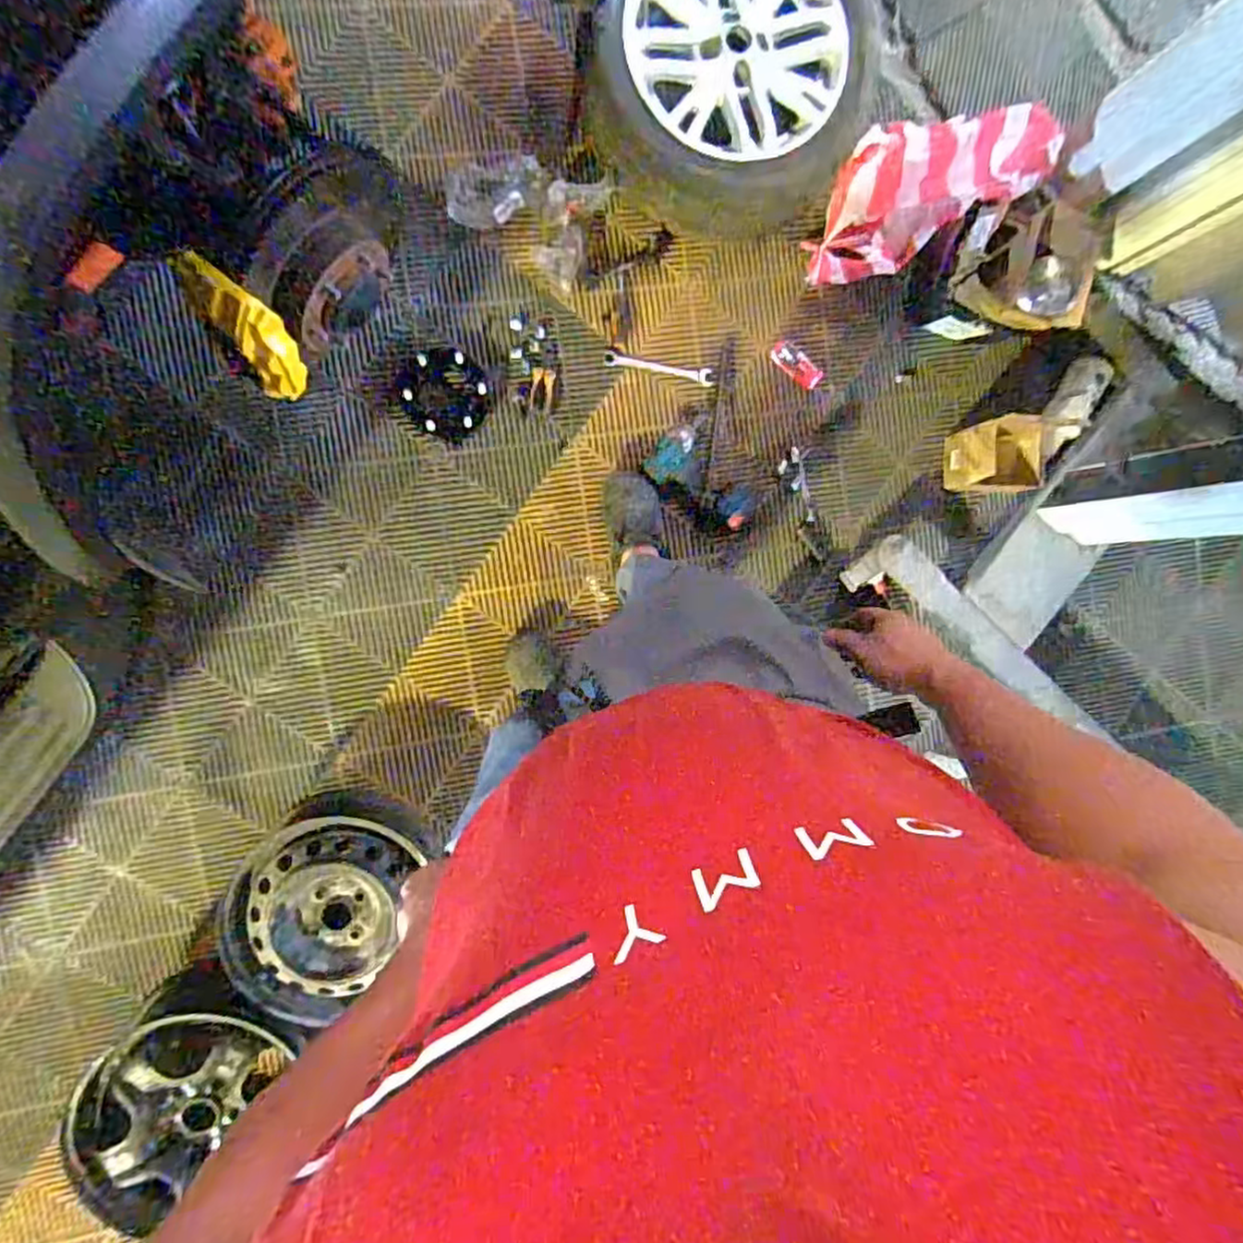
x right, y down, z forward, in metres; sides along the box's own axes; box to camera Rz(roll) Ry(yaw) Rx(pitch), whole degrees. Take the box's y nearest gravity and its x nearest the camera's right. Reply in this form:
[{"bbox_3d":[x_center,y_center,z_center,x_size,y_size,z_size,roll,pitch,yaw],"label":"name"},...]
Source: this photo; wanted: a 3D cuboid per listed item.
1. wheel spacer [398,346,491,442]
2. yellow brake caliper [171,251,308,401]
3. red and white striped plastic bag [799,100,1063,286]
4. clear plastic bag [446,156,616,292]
[{"bbox_3d":[-0.338,-0.445,1.341,0.162,0.030,0.168,0,93,-9],"label":"wheel spacer"},{"bbox_3d":[-0.491,-0.385,0.935,0.078,0.236,0.074,-33,61,-6],"label":"yellow brake caliper"},{"bbox_3d":[0.556,-0.830,1.314,0.443,0.089,0.239,-17,97,29],"label":"red and white striped plastic bag"},{"bbox_3d":[-0.184,-0.801,1.320,0.285,0.045,0.209,25,89,-9],"label":"clear plastic bag"}]

